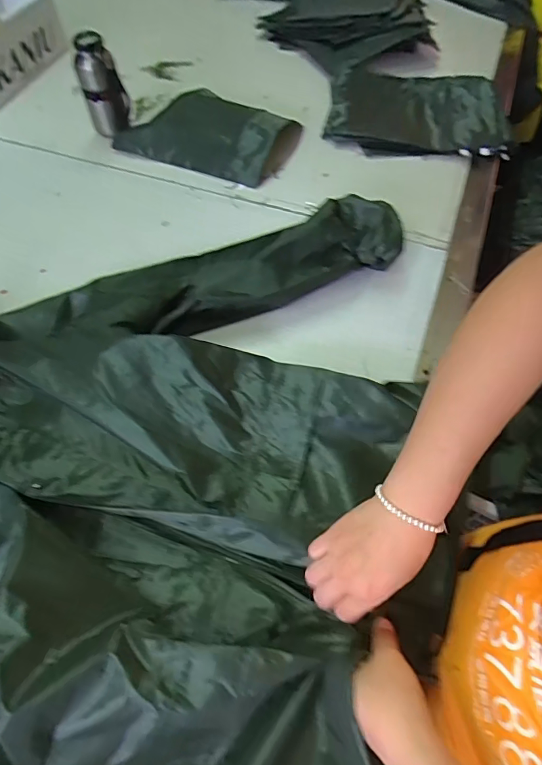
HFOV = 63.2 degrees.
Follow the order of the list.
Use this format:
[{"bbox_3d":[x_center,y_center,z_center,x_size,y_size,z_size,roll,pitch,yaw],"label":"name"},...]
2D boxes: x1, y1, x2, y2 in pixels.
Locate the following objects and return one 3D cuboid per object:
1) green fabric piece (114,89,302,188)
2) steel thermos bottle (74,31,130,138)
[{"bbox_3d":[-0.124,-0.503,0.874,0.339,0.062,0.208,21,59,13],"label":"green fabric piece"},{"bbox_3d":[-0.324,-0.565,0.854,0.077,0.163,0.059,-16,58,-10],"label":"steel thermos bottle"}]

